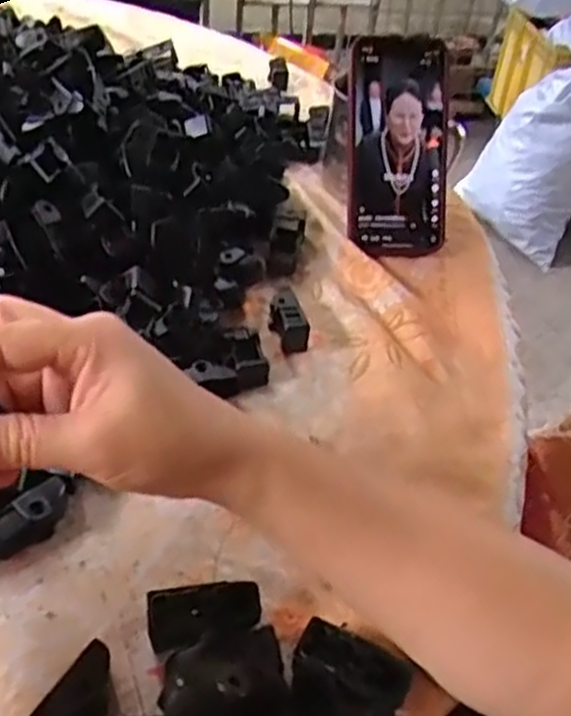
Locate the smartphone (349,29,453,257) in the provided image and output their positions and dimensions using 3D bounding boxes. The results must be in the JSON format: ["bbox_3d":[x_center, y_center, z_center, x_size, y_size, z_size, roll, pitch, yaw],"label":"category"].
[{"bbox_3d":[0.084,-0.153,0.550,0.072,0.150,0.010,0,13,-1],"label":"smartphone"}]

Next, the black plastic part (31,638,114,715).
[{"bbox_3d":[-0.086,0.141,0.303,0.018,0.019,0.049,26,46,19],"label":"black plastic part"}]

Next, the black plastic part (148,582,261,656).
[{"bbox_3d":[-0.036,0.113,0.336,0.048,0.013,0.025,-8,45,-16],"label":"black plastic part"}]

